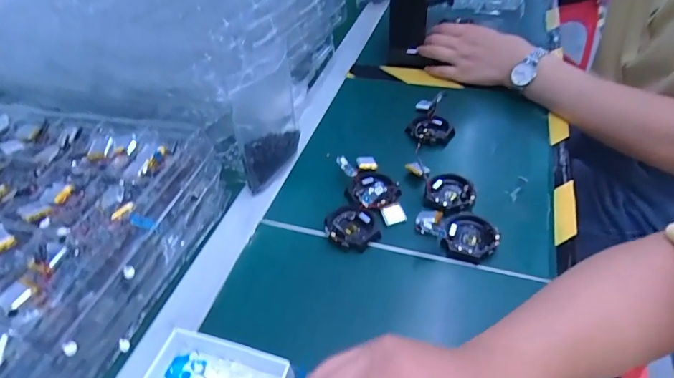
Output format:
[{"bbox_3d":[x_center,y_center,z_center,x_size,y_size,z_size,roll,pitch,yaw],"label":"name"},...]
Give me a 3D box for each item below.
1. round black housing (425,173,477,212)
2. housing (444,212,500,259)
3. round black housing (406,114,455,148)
[{"bbox_3d":[0.118,0.002,0.440,0.051,0.012,0.046,28,54,30],"label":"round black housing"},{"bbox_3d":[0.126,0.043,0.398,0.047,0.013,0.049,-4,45,4],"label":"housing"},{"bbox_3d":[0.114,-0.072,0.525,0.057,0.013,0.057,-4,45,4],"label":"round black housing"}]

